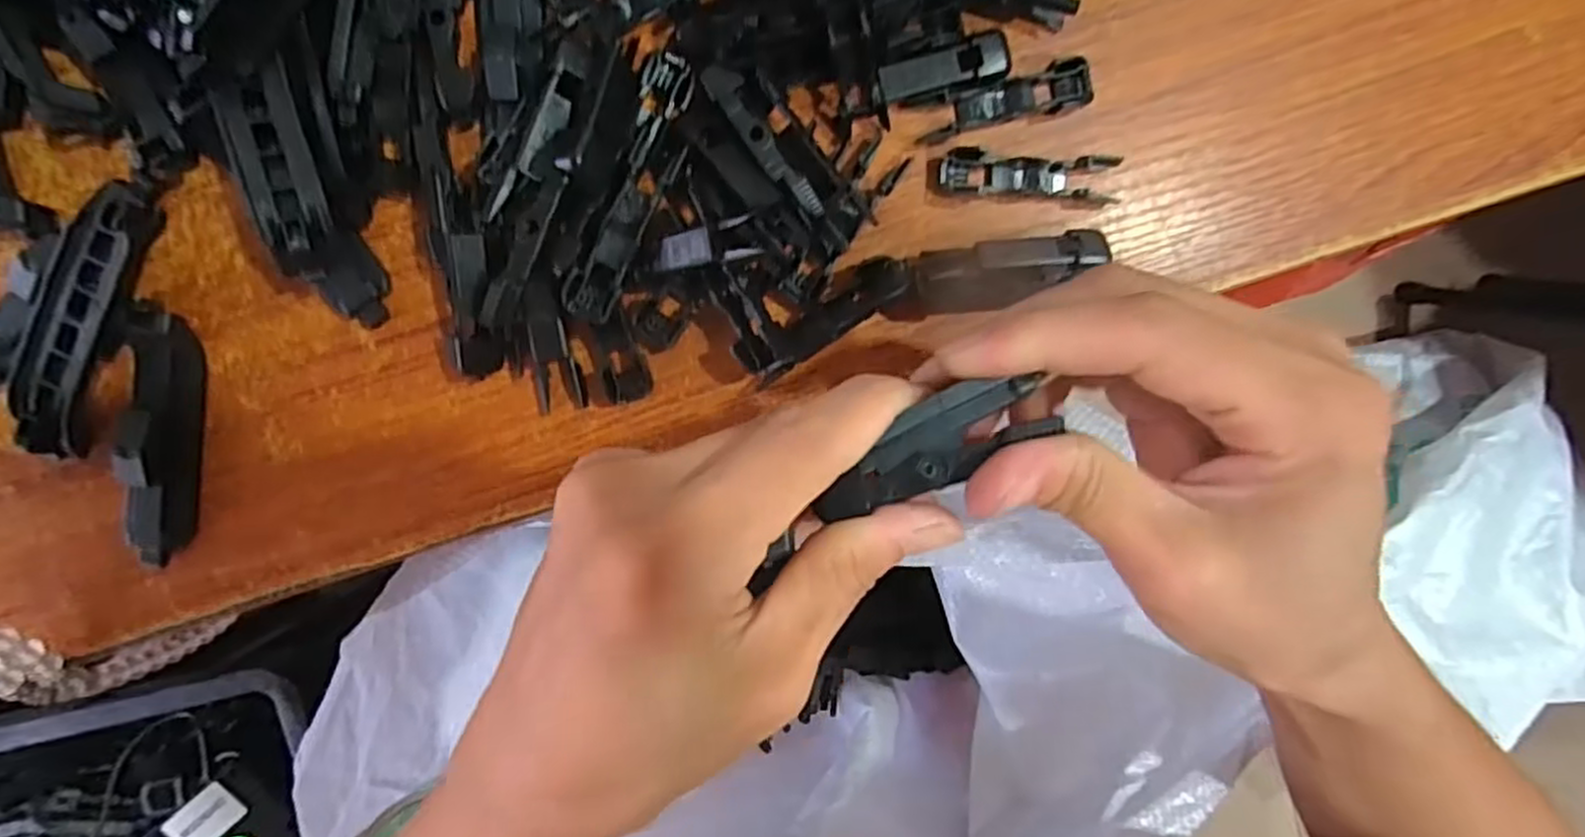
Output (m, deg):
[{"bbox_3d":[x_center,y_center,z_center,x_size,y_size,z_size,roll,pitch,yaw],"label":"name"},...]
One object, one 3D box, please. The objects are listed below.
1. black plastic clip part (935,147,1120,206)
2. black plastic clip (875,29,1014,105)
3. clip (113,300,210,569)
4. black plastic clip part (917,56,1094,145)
[{"bbox_3d":[0.074,-0.076,0.237,0.056,0.007,0.013,3,95,-5],"label":"black plastic clip part"},{"bbox_3d":[0.046,-0.105,0.231,0.040,0.009,0.014,-18,97,-2],"label":"black plastic clip"},{"bbox_3d":[-0.184,0.005,0.219,0.016,0.018,0.075,6,95,-5],"label":"clip"},{"bbox_3d":[0.066,-0.098,0.235,0.053,0.006,0.014,-15,96,-3],"label":"black plastic clip part"}]

